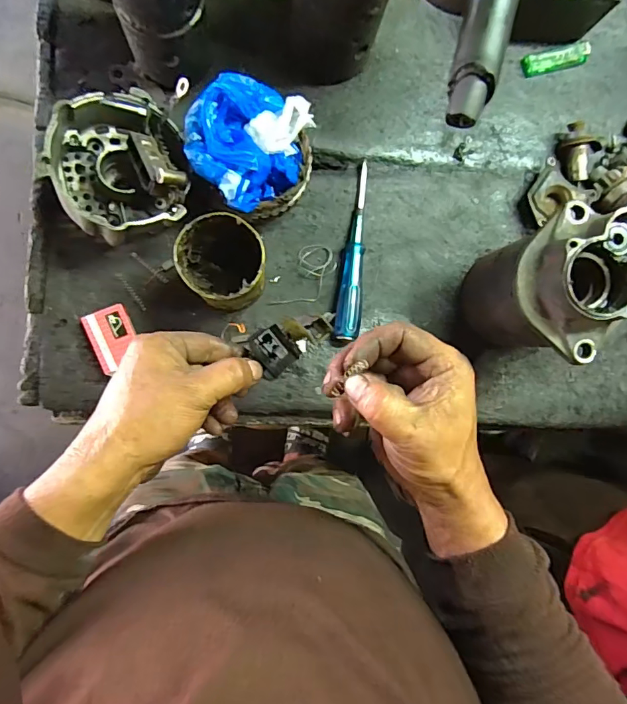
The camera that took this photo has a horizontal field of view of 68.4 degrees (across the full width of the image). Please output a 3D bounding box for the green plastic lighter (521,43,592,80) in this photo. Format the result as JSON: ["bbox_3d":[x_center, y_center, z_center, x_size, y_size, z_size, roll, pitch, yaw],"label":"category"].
[{"bbox_3d":[0.279,-0.336,0.532,0.077,0.016,0.024,-15,89,-6],"label":"green plastic lighter"}]

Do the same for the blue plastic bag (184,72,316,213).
[{"bbox_3d":[-0.060,-0.199,0.431,0.120,0.049,0.107,-37,91,-6],"label":"blue plastic bag"}]

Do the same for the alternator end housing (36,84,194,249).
[{"bbox_3d":[-0.179,-0.173,0.442,0.120,0.095,0.125,-7,88,-6],"label":"alternator end housing"}]

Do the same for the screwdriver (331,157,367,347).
[{"bbox_3d":[0.048,-0.106,0.502,0.027,0.022,0.191,10,86,-5],"label":"screwdriver"}]

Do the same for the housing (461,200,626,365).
[{"bbox_3d":[0.224,-0.073,0.447,0.104,0.161,0.139,32,85,-4],"label":"housing"}]

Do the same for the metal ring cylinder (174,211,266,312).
[{"bbox_3d":[-0.086,-0.080,0.446,0.071,0.114,0.075,0,87,-6],"label":"metal ring cylinder"}]

